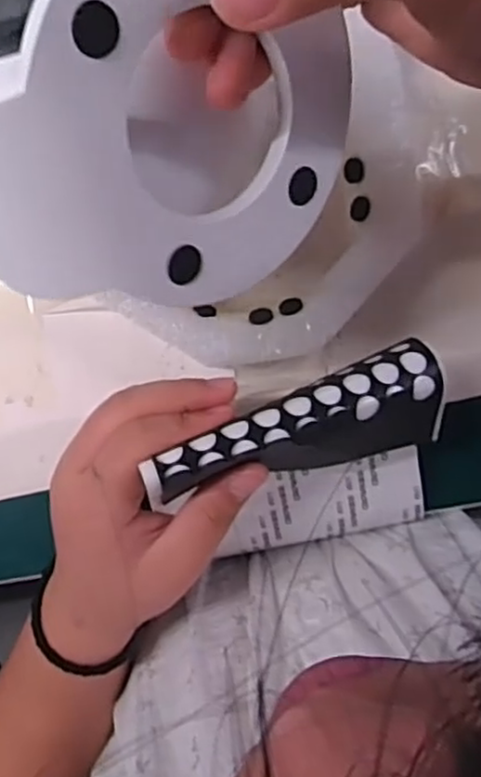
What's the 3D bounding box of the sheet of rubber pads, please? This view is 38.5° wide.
[{"bbox_3d":[0.022,0.015,0.257,0.118,0.023,0.039,-16,90,-19],"label":"sheet of rubber pads"}]

